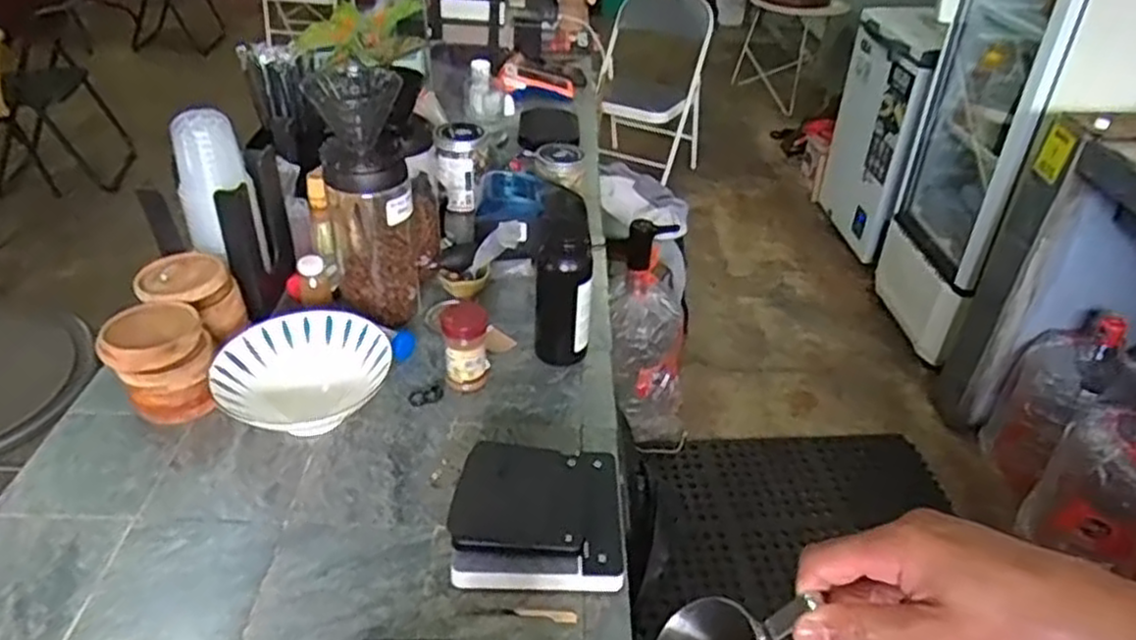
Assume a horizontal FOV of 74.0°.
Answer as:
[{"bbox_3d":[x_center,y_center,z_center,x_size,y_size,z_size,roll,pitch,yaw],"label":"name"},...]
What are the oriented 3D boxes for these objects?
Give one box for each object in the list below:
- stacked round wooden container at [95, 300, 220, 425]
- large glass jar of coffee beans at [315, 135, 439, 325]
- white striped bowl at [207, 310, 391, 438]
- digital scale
[{"bbox_3d":[-0.454,0.050,0.850,0.105,0.105,0.108,2,37,-2],"label":"stacked round wooden container"},{"bbox_3d":[-0.242,-0.138,0.987,0.140,0.227,0.150,-8,38,-14],"label":"large glass jar of coffee beans"},{"bbox_3d":[-0.299,0.067,0.865,0.186,0.069,0.169,-8,39,-15],"label":"white striped bowl"},{"bbox_3d":[-0.028,0.184,0.740,0.164,0.053,0.147,3,37,-1],"label":"digital scale"}]

